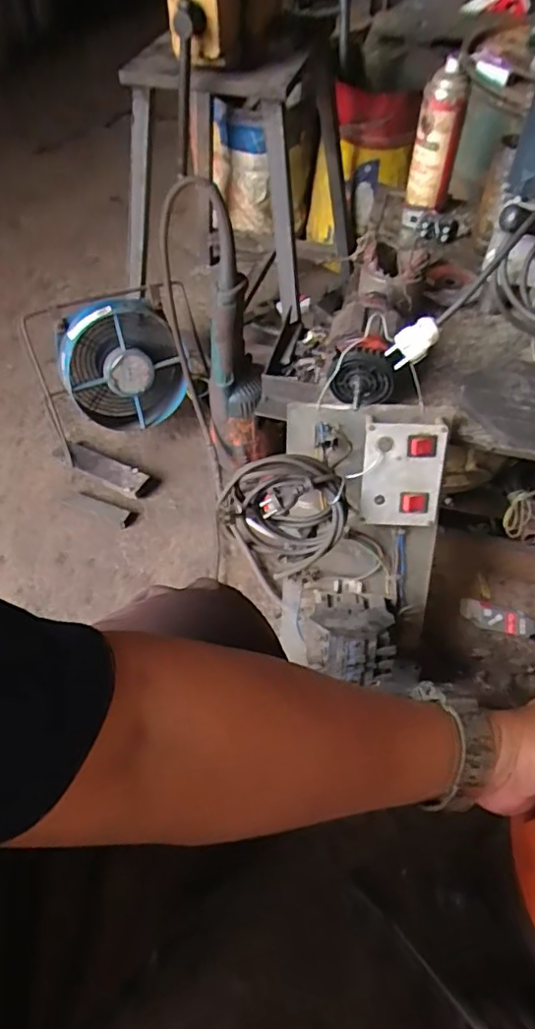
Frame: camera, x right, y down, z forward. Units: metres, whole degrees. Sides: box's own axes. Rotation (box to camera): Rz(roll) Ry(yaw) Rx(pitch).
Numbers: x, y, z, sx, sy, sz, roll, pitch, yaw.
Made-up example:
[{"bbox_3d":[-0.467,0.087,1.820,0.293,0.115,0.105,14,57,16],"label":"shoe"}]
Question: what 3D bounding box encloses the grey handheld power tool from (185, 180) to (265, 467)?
[{"bbox_3d":[-0.050,-0.232,0.869,0.085,0.392,0.076,-4,53,-4],"label":"grey handheld power tool"}]

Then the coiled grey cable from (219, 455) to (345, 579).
[{"bbox_3d":[0.017,0.009,0.714,0.141,0.142,0.089,-7,53,-6],"label":"coiled grey cable"}]

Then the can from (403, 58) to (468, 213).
[{"bbox_3d":[0.260,-0.576,0.923,0.062,0.181,0.057,0,54,1],"label":"can"}]

